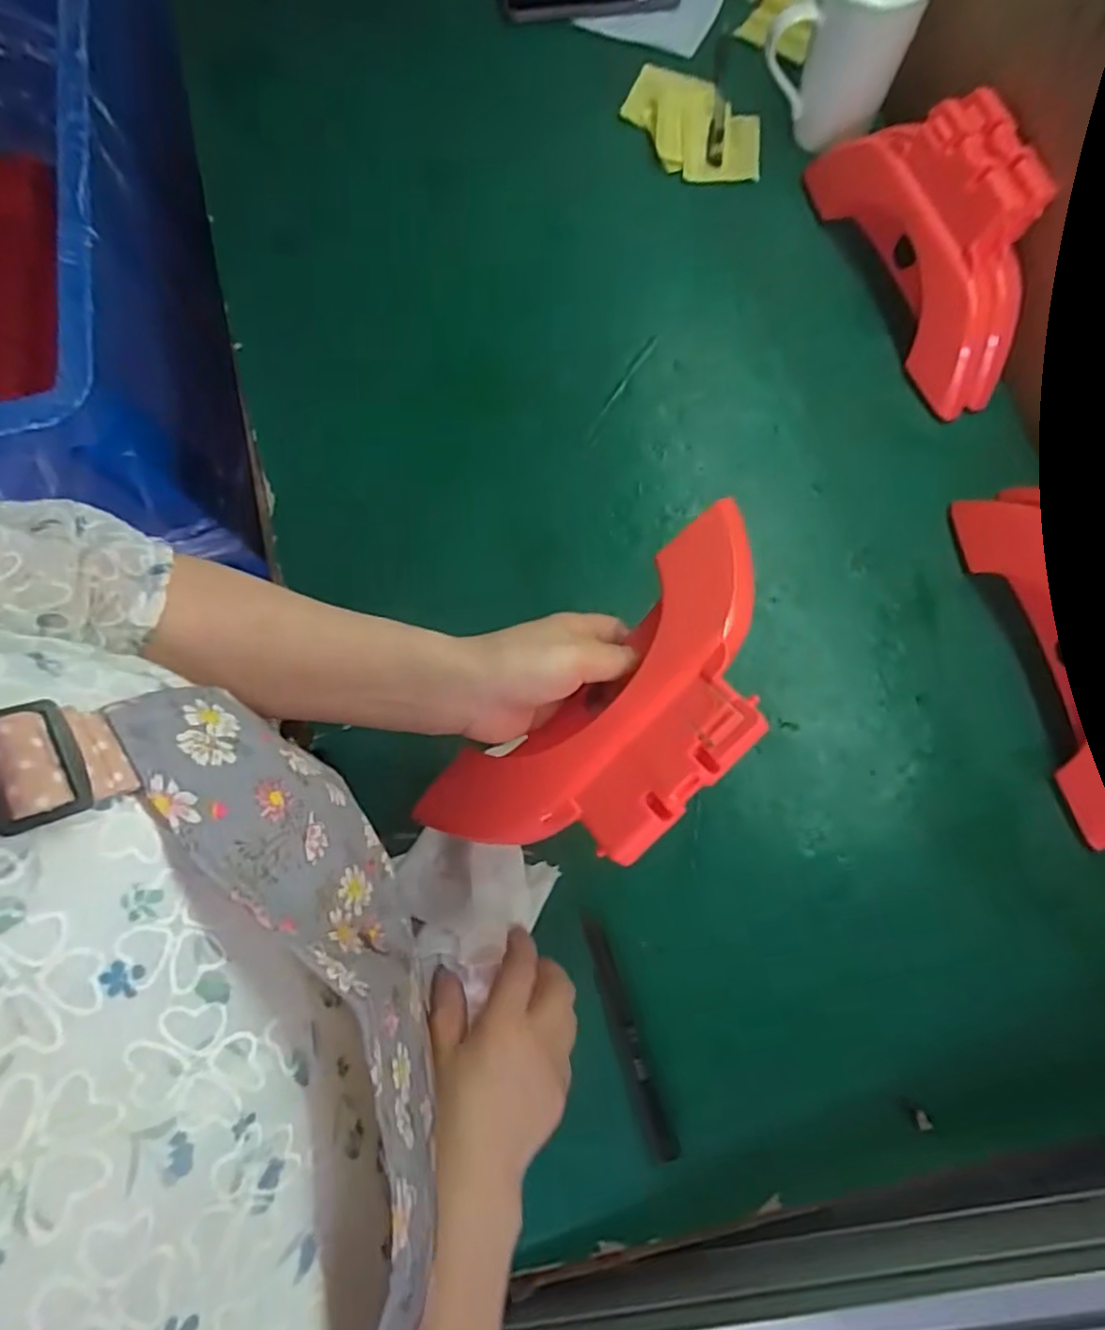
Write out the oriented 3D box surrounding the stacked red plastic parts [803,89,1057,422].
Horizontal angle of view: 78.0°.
[{"bbox_3d":[0.274,-0.311,0.490,0.057,0.114,0.226,-21,77,-4],"label":"stacked red plastic parts"}]

